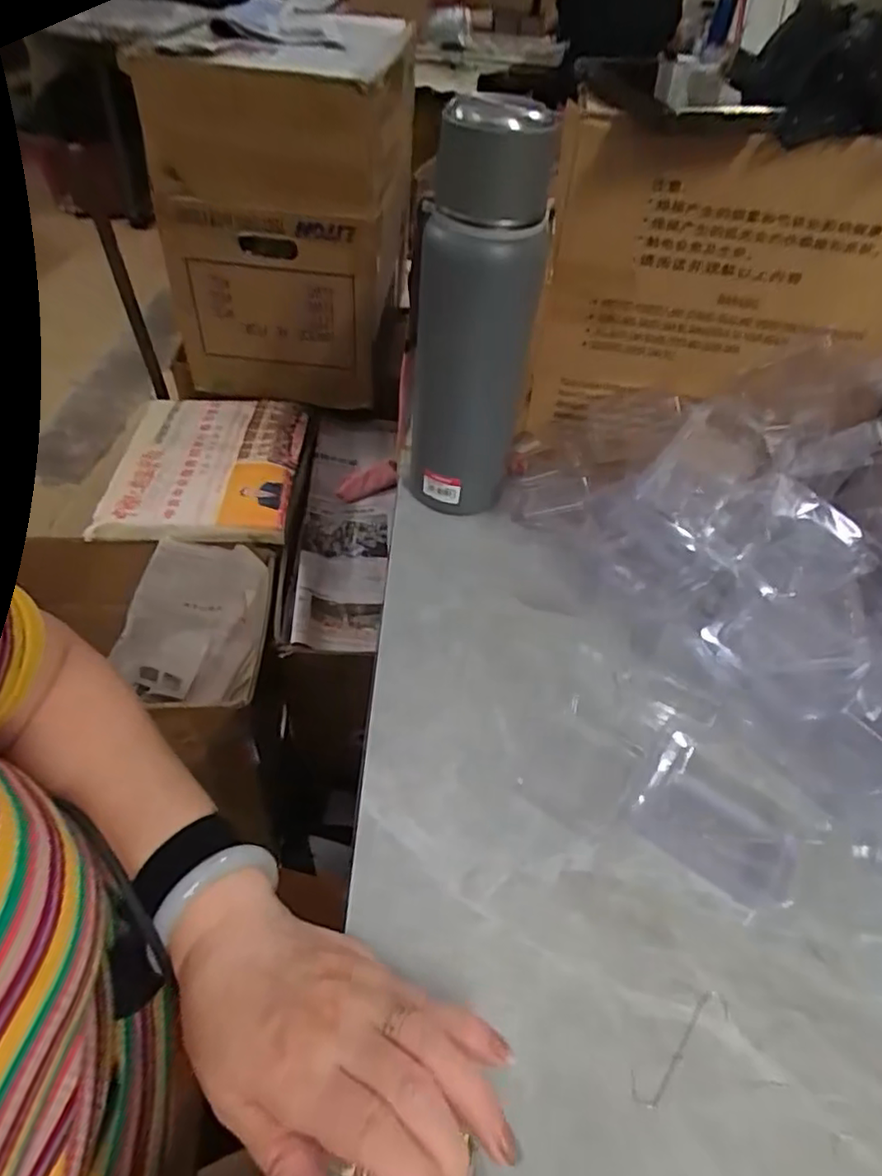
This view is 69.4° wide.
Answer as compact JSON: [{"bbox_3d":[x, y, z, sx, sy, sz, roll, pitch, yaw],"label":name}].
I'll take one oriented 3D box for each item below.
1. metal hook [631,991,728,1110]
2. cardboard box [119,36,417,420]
[{"bbox_3d":[0.111,0.211,0.294,0.063,0.004,0.014,-27,57,-27],"label":"metal hook"},{"bbox_3d":[-0.240,-0.614,1.074,0.371,0.450,0.383,3,47,-4],"label":"cardboard box"}]

